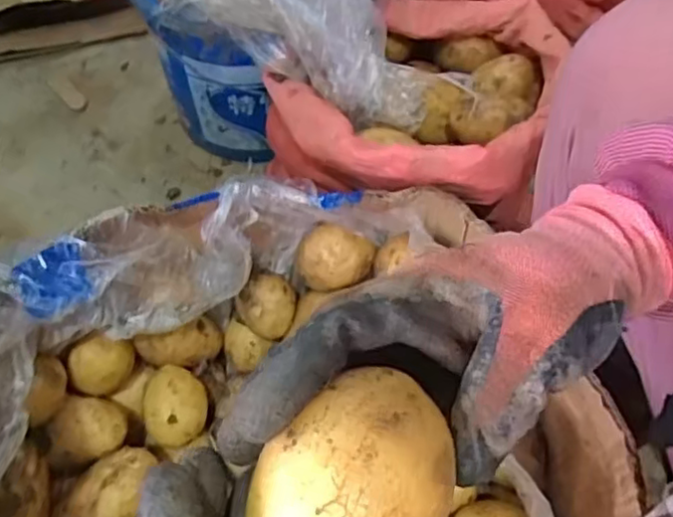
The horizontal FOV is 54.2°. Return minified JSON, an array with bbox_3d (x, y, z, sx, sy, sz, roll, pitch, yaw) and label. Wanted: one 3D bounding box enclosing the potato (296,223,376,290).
[{"bbox_3d":[-0.003,-0.001,0.591,0.068,0.050,0.041,21,61,10],"label":"potato"}]

